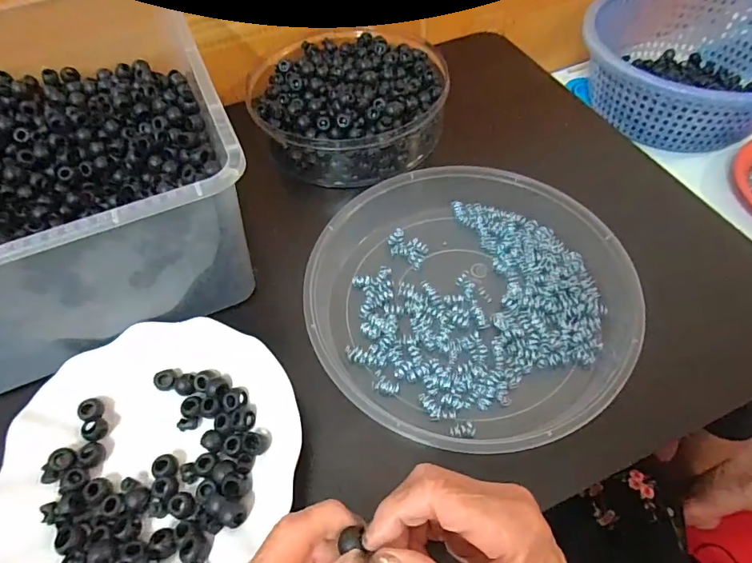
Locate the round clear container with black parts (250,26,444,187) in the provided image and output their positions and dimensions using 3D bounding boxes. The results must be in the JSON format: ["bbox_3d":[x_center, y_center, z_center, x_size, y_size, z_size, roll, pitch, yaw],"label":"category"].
[{"bbox_3d":[-0.023,-0.185,0.467,0.192,0.051,0.189,-1,56,2],"label":"round clear container with black parts"}]

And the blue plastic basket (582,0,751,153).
[{"bbox_3d":[0.407,-0.282,0.584,0.256,0.082,0.232,-17,57,-8],"label":"blue plastic basket"}]

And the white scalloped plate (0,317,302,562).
[{"bbox_3d":[-0.140,0.112,0.291,0.175,0.023,0.175,-1,56,2],"label":"white scalloped plate"}]

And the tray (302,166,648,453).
[{"bbox_3d":[0.068,0.005,0.347,0.228,0.041,0.239,-1,56,2],"label":"tray"}]

